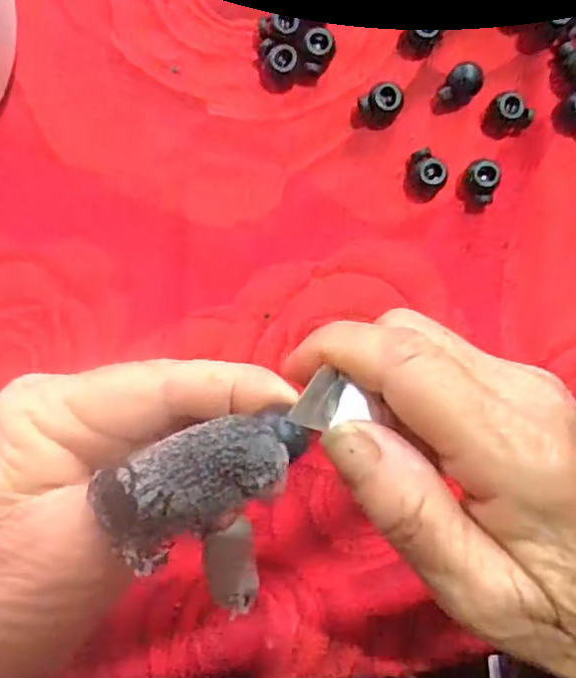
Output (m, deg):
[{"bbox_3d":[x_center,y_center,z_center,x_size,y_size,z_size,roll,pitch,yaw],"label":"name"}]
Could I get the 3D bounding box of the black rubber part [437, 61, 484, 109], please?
[{"bbox_3d":[0.077,-0.112,0.266,0.014,0.011,0.017,35,86,-1],"label":"black rubber part"}]

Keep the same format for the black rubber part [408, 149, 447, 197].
[{"bbox_3d":[0.060,-0.074,0.265,0.014,0.012,0.018,-40,89,-4],"label":"black rubber part"}]

